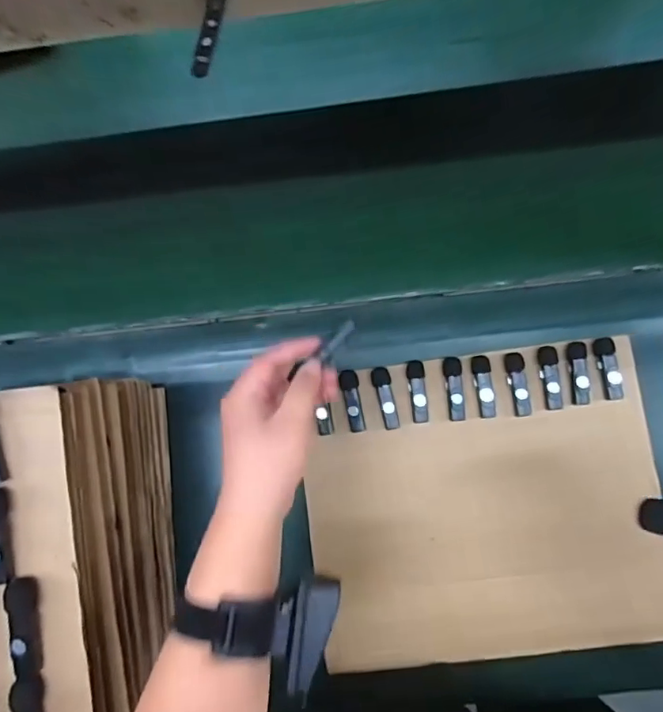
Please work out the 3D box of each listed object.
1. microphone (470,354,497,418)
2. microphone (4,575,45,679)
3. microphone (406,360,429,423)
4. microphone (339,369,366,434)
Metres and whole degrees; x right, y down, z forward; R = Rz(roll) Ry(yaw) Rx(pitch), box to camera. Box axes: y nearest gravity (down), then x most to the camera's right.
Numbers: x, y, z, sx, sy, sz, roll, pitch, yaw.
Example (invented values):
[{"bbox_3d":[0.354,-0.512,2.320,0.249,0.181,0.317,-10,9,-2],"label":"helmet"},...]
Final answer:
[{"bbox_3d":[0.157,0.031,0.544,0.019,0.010,0.064,-8,82,4],"label":"microphone"},{"bbox_3d":[-0.210,0.185,0.363,0.015,0.013,0.063,-7,82,4],"label":"microphone"},{"bbox_3d":[0.089,0.037,0.548,0.018,0.010,0.064,-6,83,4],"label":"microphone"},{"bbox_3d":[0.022,0.047,0.553,0.019,0.007,0.064,-9,82,4],"label":"microphone"}]

